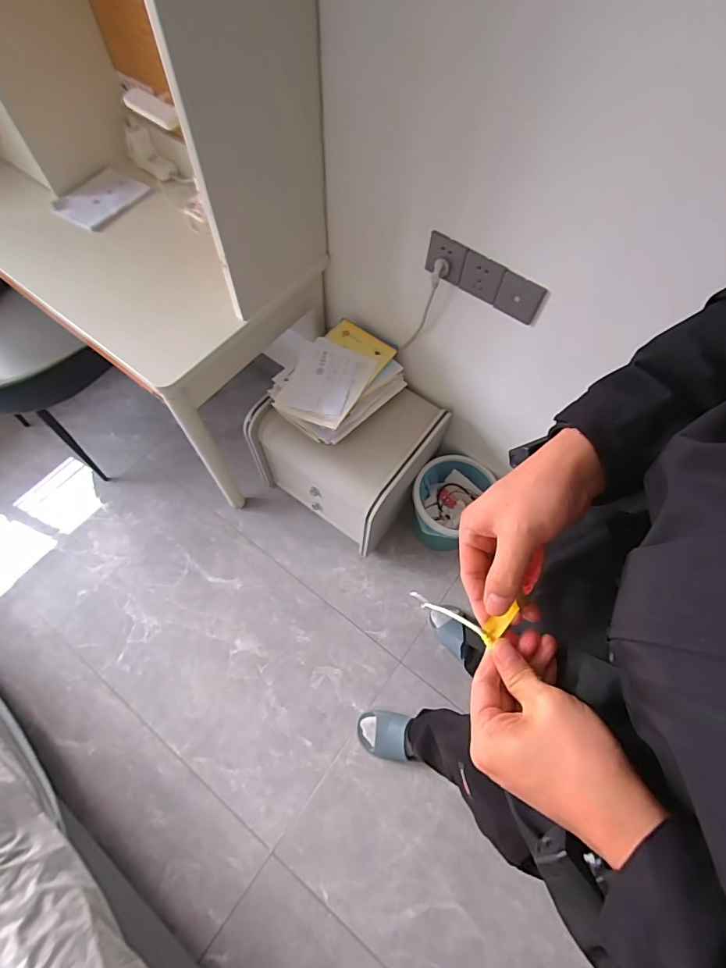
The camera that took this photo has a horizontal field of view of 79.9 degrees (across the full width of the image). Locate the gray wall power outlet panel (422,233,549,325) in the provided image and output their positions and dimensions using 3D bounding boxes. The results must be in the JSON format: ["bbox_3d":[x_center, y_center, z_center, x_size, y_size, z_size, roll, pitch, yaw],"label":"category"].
[{"bbox_3d":[0.236,-0.409,0.858,0.248,0.088,0.011,35,68,12],"label":"gray wall power outlet panel"}]

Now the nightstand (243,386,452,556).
[{"bbox_3d":[-0.051,-0.108,1.347,0.434,0.386,0.364,35,68,12],"label":"nightstand"}]

